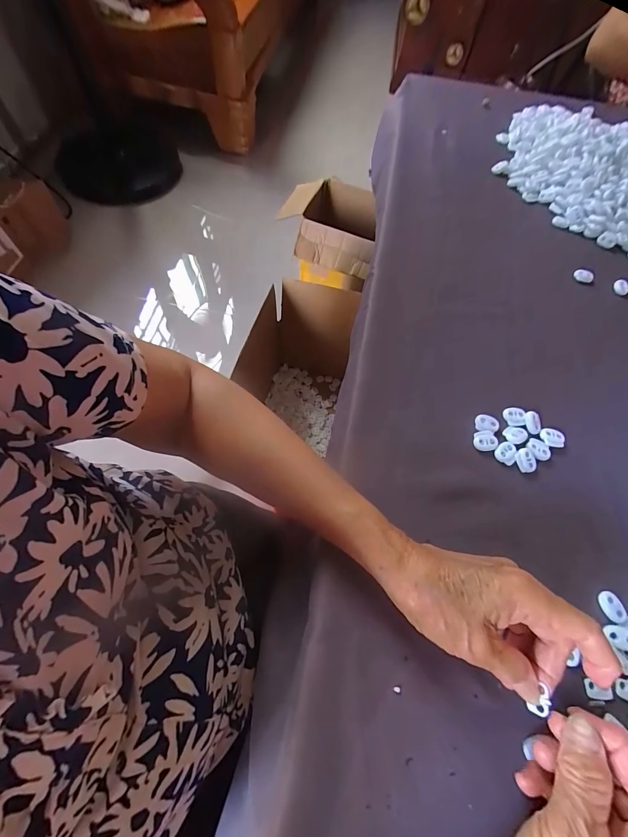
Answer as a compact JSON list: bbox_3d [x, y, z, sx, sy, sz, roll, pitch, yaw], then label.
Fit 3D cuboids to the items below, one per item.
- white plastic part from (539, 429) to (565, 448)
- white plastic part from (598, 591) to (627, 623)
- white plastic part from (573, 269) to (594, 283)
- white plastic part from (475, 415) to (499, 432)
[{"bbox_3d":[0.231,0.018,0.337,0.021,0.004,0.018,7,64,-2],"label":"white plastic part"},{"bbox_3d":[0.236,0.149,0.275,0.017,0.004,0.022,-18,67,-13],"label":"white plastic part"},{"bbox_3d":[0.344,-0.181,0.445,0.023,0.008,0.014,38,68,14],"label":"white plastic part"},{"bbox_3d":[0.169,0.004,0.340,0.023,0.004,0.017,6,64,-2],"label":"white plastic part"}]

